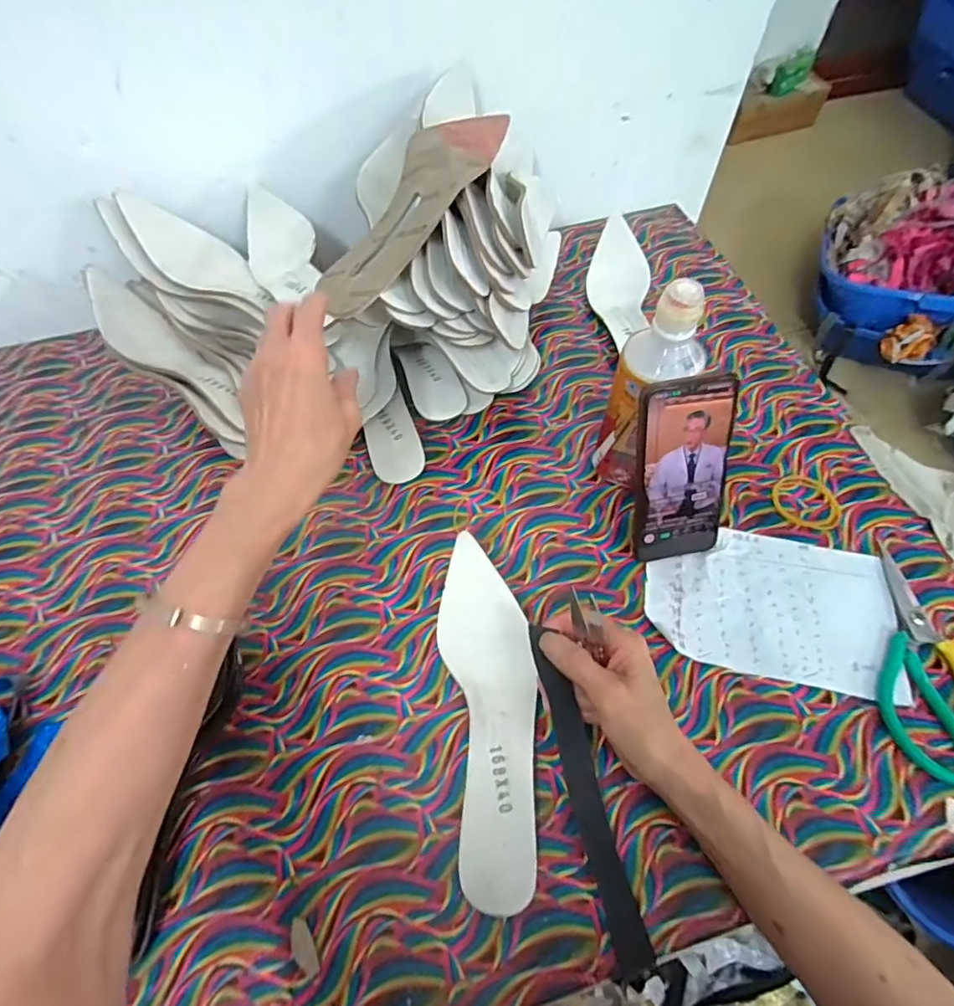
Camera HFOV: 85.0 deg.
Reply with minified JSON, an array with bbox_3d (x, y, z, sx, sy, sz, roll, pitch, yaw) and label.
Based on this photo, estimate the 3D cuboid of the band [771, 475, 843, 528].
[{"bbox_3d":[0.311,-0.001,0.491,0.054,0.004,0.061,-19,60,-9],"label":"band"}]

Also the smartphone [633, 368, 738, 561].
[{"bbox_3d":[0.168,-0.024,0.425,0.073,0.161,0.012,-13,32,-6],"label":"smartphone"}]

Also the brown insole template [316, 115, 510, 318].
[{"bbox_3d":[-0.047,-0.258,0.450,0.068,0.040,0.240,33,84,20],"label":"brown insole template"}]

